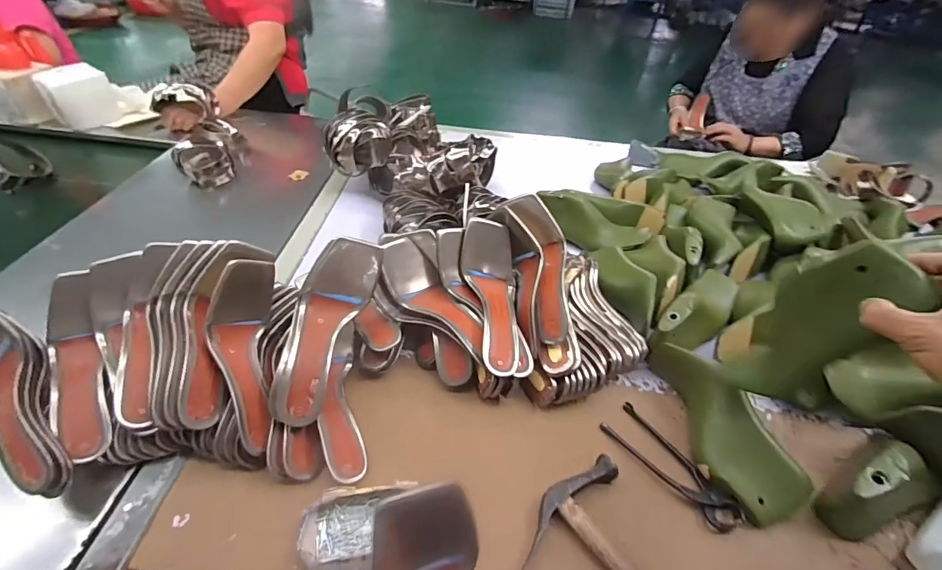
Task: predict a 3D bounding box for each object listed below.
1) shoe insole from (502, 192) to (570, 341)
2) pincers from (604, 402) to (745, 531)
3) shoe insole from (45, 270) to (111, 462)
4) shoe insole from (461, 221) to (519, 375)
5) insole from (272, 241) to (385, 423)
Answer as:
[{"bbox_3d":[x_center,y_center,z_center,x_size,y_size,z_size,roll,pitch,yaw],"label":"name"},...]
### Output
[{"bbox_3d":[0.104,-0.028,0.621,0.069,0.040,0.227,-2,65,-8],"label":"shoe insole"},{"bbox_3d":[0.234,0.215,0.522,0.058,0.018,0.166,-19,46,-25],"label":"pincers"},{"bbox_3d":[-0.449,0.091,0.496,0.051,0.034,0.220,-17,67,-23],"label":"shoe insole"},{"bbox_3d":[0.030,0.012,0.590,0.072,0.059,0.223,-2,54,-7],"label":"shoe insole"},{"bbox_3d":[-0.180,0.048,0.528,0.074,0.047,0.223,12,67,8],"label":"insole"}]

